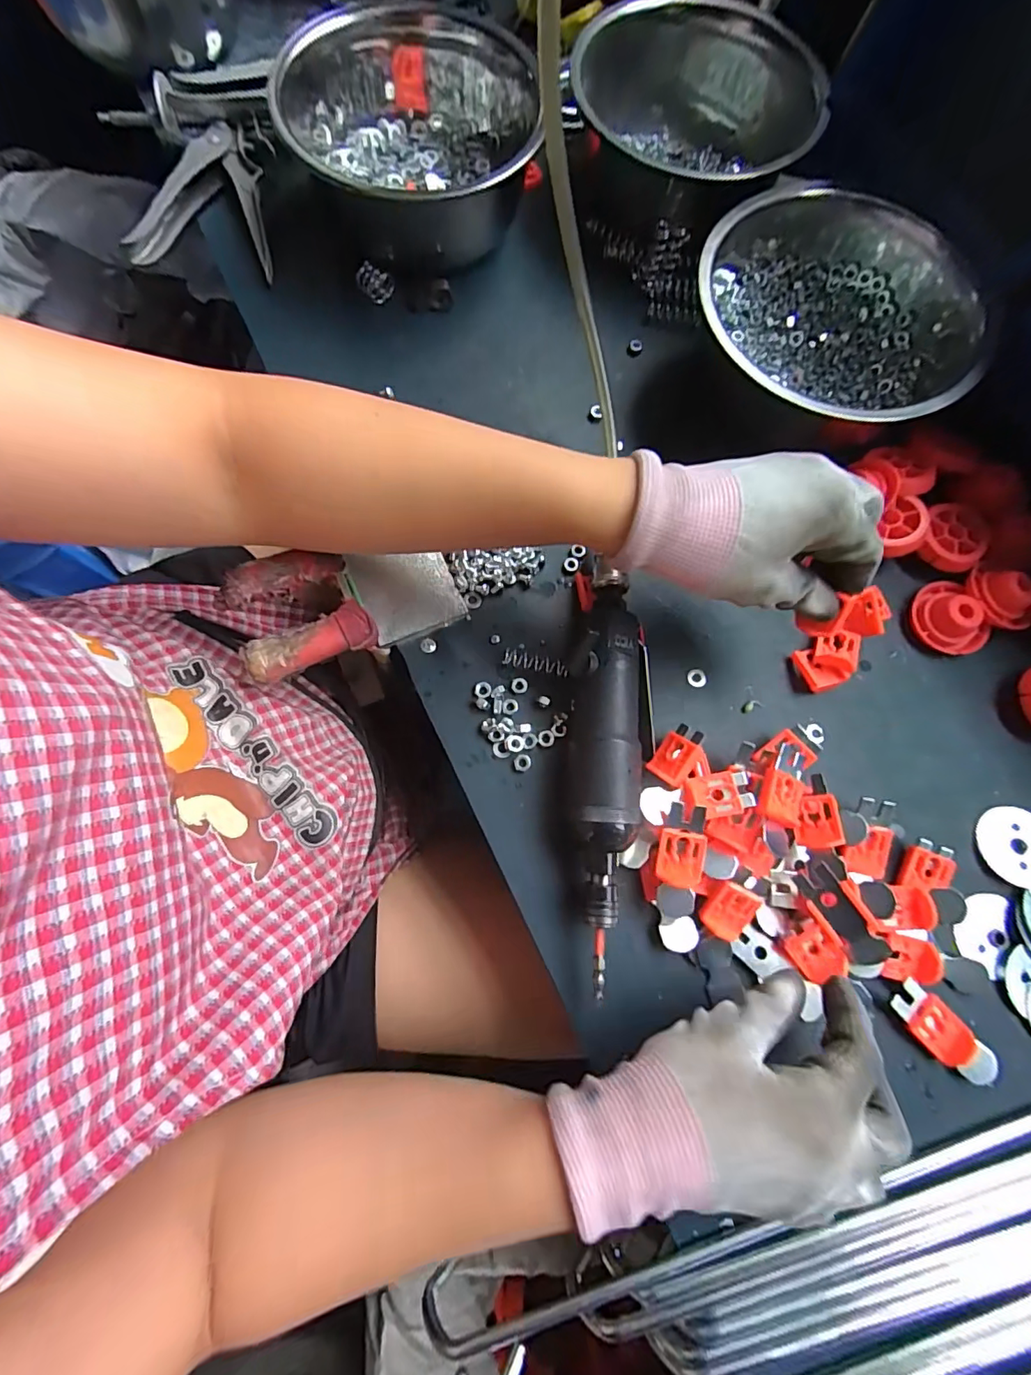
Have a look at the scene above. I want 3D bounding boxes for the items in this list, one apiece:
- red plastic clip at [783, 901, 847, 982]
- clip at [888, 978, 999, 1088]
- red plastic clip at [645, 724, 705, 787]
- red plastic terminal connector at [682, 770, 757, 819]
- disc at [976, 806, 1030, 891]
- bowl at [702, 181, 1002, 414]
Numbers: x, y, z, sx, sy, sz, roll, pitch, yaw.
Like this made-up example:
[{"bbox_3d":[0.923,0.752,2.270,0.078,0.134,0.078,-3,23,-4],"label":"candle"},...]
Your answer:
[{"bbox_3d":[0.167,0.145,0.288,0.027,0.004,0.039,-36,81,15],"label":"red plastic clip"},{"bbox_3d":[0.235,0.190,0.283,0.025,0.010,0.061,-42,80,-12],"label":"clip"},{"bbox_3d":[0.097,0.040,0.307,0.034,0.014,0.025,-57,39,4],"label":"red plastic clip"},{"bbox_3d":[0.118,0.062,0.296,0.037,0.006,0.024,-11,76,-5],"label":"red plastic terminal connector"},{"bbox_3d":[0.307,0.096,0.309,0.046,0.005,0.046,1,75,-2],"label":"disc"},{"bbox_3d":[0.204,-0.233,0.334,0.158,0.092,0.175,-18,76,-7],"label":"bowl"}]

